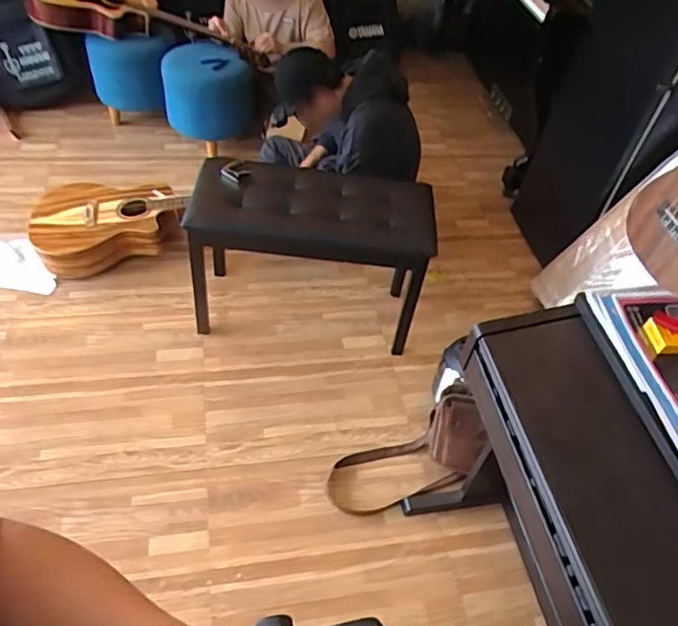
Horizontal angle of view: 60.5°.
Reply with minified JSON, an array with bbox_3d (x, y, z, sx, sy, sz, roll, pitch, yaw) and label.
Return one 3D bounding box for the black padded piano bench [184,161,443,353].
[{"bbox_3d":[-0.086,-0.186,1.782,0.692,0.472,0.311,11,47,1],"label":"black padded piano bench"}]

